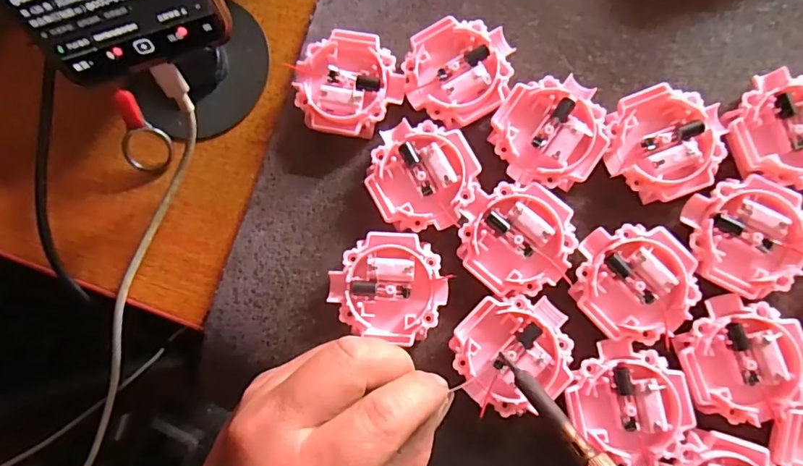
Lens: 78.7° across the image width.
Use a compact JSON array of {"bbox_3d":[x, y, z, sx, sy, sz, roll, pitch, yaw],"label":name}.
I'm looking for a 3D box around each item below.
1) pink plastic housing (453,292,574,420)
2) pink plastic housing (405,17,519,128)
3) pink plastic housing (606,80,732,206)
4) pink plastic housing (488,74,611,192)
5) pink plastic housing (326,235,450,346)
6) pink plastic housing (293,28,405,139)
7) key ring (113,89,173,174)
[{"bbox_3d":[0.052,0.054,0.224,0.050,0.008,0.054,-1,82,5],"label":"pink plastic housing"},{"bbox_3d":[0.029,-0.080,0.247,0.054,0.014,0.051,-1,83,5],"label":"pink plastic housing"},{"bbox_3d":[0.126,-0.043,0.233,0.054,0.014,0.050,-1,83,5],"label":"pink plastic housing"},{"bbox_3d":[0.072,-0.047,0.239,0.051,0.014,0.051,-1,83,5],"label":"pink plastic housing"},{"bbox_3d":[-0.007,0.025,0.237,0.054,0.015,0.049,4,84,5],"label":"pink plastic housing"},{"bbox_3d":[-0.026,-0.075,0.253,0.054,0.018,0.054,-1,82,5],"label":"pink plastic housing"},{"bbox_3d":[-0.136,-0.053,0.257,0.025,0.010,0.043,-11,118,4],"label":"key ring"}]

